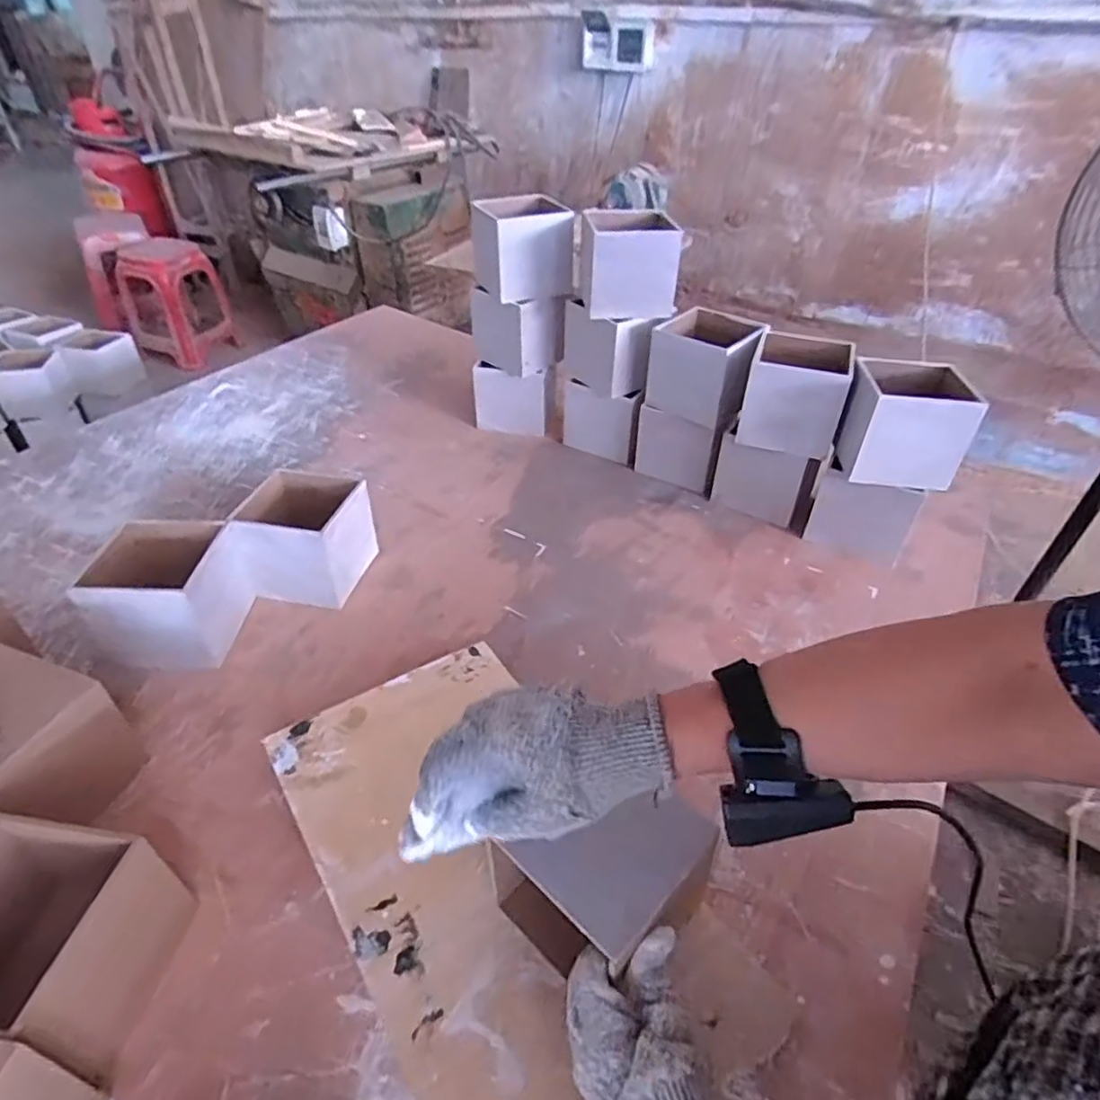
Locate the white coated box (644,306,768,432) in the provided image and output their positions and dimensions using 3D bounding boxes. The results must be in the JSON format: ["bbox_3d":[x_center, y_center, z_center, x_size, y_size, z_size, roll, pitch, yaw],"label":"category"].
[{"bbox_3d":[0.215,-0.242,0.870,0.136,0.110,0.104,31,48,33],"label":"white coated box"}]

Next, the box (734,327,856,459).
[{"bbox_3d":[0.309,-0.200,0.819,0.112,0.107,0.121,13,41,17],"label":"box"}]

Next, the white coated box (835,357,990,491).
[{"bbox_3d":[0.413,-0.148,0.757,0.121,0.108,0.104,5,39,8],"label":"white coated box"}]

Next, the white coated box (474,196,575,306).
[{"bbox_3d":[-0.038,-0.427,0.923,0.112,0.110,0.121,-16,41,-18],"label":"white coated box"}]

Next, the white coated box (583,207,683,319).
[{"bbox_3d":[0.107,-0.381,0.866,0.112,0.108,0.096,-2,39,-2],"label":"white coated box"}]

